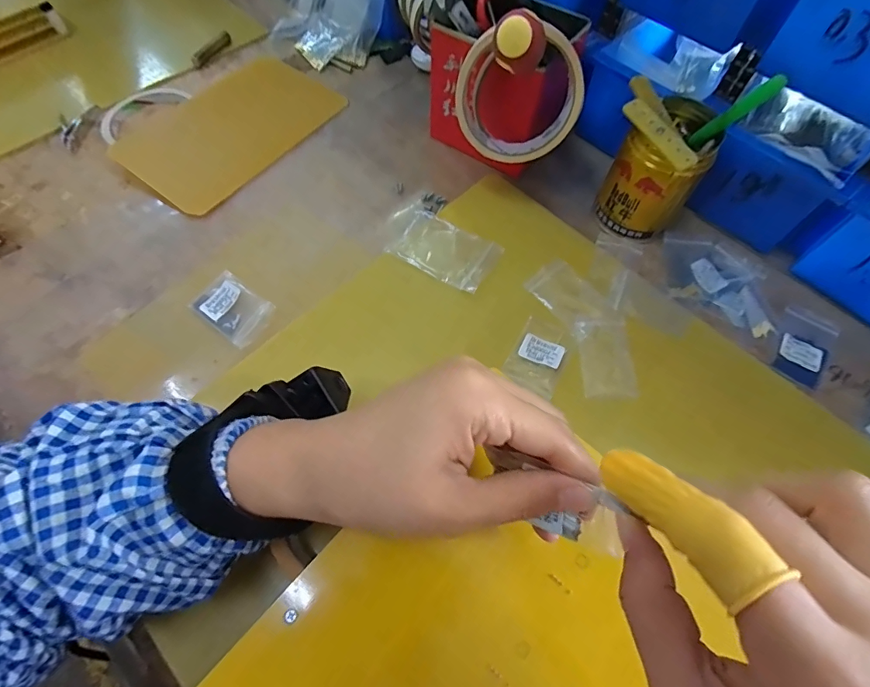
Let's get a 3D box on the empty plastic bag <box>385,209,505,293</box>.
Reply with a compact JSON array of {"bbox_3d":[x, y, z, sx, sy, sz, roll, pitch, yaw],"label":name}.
[{"bbox_3d":[0.009,-0.076,0.359,0.081,0.004,0.055,30,65,17],"label":"empty plastic bag"}]

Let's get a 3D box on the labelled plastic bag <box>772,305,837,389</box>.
[{"bbox_3d":[0.280,0.002,0.332,0.038,0.004,0.058,33,68,14],"label":"labelled plastic bag"}]

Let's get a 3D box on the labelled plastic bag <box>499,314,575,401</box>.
[{"bbox_3d":[0.076,0.009,0.316,0.038,0.005,0.055,28,67,12],"label":"labelled plastic bag"}]

